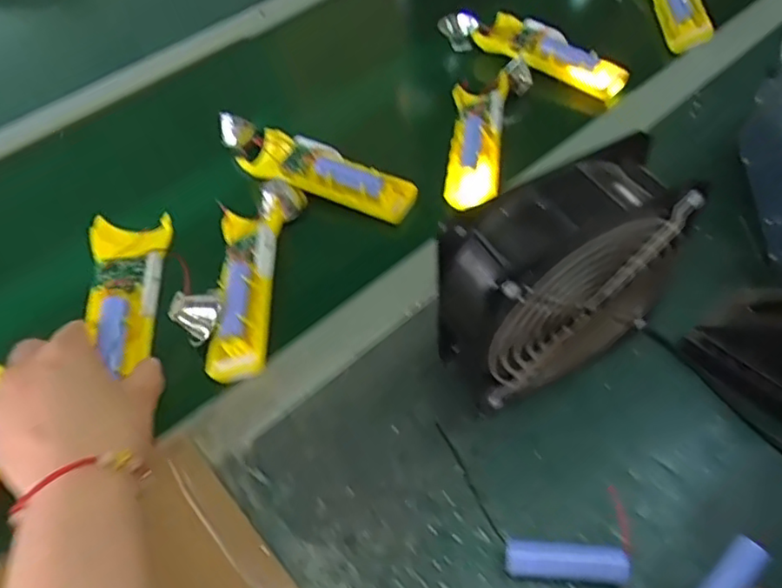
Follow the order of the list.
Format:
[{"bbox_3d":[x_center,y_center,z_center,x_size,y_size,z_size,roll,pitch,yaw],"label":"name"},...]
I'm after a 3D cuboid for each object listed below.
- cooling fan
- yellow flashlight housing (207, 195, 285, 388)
[{"bbox_3d":[0.107,-0.003,0.412,0.147,0.159,0.061,-24,55,-12],"label":"cooling fan"},{"bbox_3d":[-0.119,-0.011,0.506,0.047,0.034,0.164,-2,53,4],"label":"yellow flashlight housing"}]

